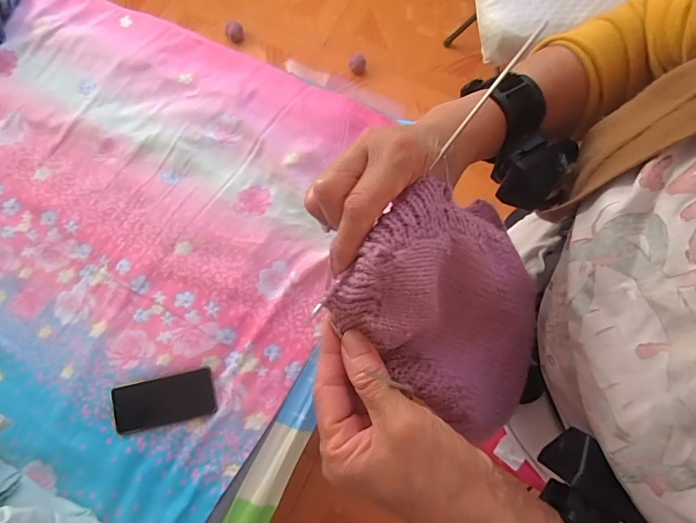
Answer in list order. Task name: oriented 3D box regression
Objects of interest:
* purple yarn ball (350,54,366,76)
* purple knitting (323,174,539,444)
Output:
[{"bbox_3d":[0.032,-0.645,1.450,0.054,0.052,0.057,-1,74,2],"label":"purple yarn ball"},{"bbox_3d":[0.066,0.029,0.283,0.165,0.050,0.154,16,88,-36],"label":"purple knitting"}]

